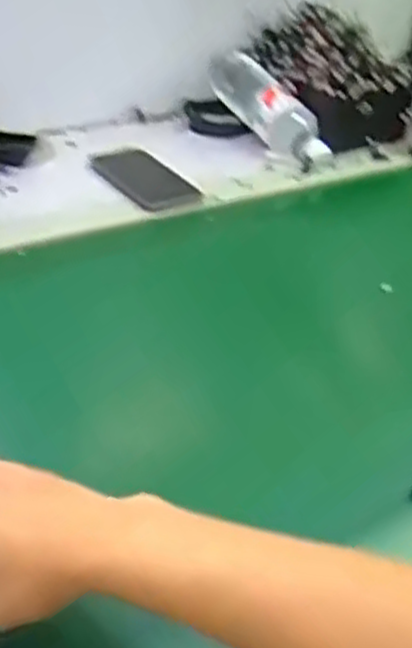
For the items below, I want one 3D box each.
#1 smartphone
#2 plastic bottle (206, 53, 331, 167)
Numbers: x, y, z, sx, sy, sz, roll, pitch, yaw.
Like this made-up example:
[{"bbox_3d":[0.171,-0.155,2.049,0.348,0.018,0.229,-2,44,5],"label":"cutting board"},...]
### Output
[{"bbox_3d":[-0.076,-0.177,0.954,0.075,0.017,0.153,-17,41,-31],"label":"smartphone"},{"bbox_3d":[0.085,-0.292,1.078,0.054,0.060,0.234,-20,56,-33],"label":"plastic bottle"}]

